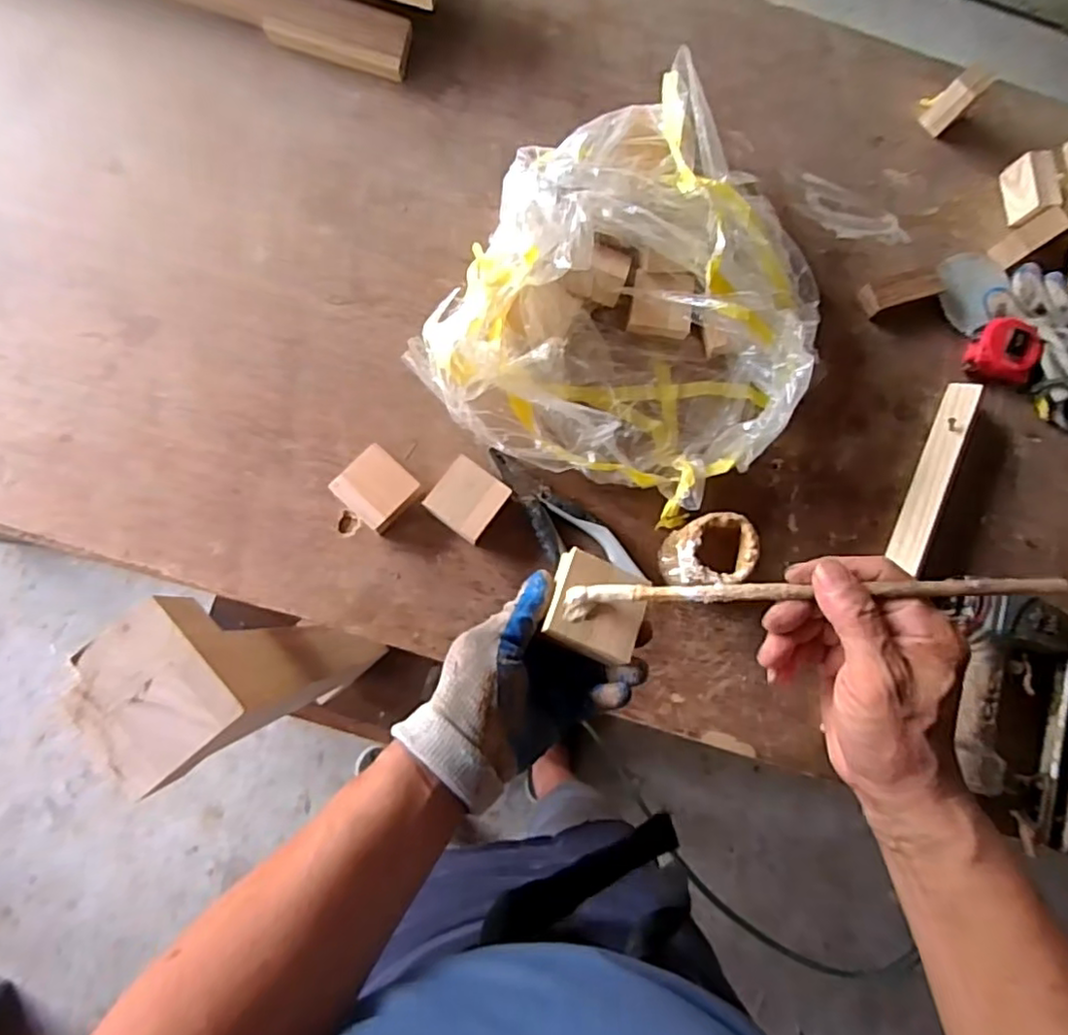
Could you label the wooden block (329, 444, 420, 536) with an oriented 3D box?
[{"bbox_3d":[-0.146,-0.027,0.600,0.063,0.031,0.059,42,81,3],"label":"wooden block"}]

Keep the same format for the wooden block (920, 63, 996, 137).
[{"bbox_3d":[0.454,-0.450,0.692,0.030,0.070,0.026,41,81,2],"label":"wooden block"}]

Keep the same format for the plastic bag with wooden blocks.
[{"bbox_3d":[0.100,-0.205,0.608,0.329,0.120,0.364,30,80,1],"label":"plastic bag with wooden blocks"}]

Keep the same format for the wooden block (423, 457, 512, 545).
[{"bbox_3d":[-0.062,-0.016,0.608,0.061,0.028,0.060,36,81,2],"label":"wooden block"}]

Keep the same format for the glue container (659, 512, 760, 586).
[{"bbox_3d":[0.156,0.033,0.589,0.063,0.089,0.060,-3,81,-4],"label":"glue container"}]

